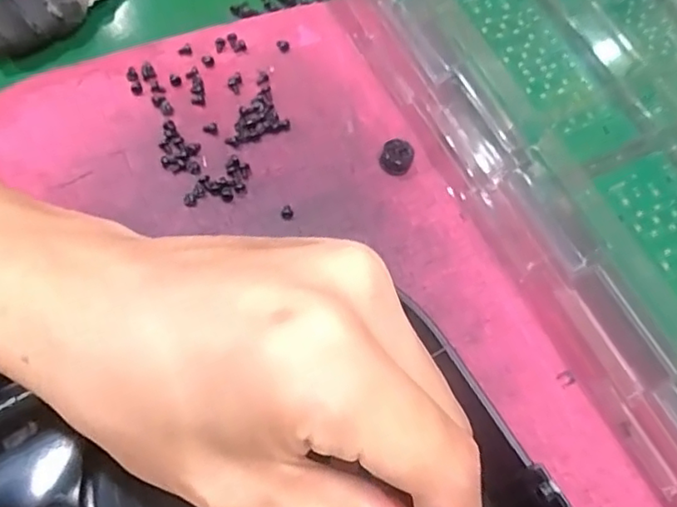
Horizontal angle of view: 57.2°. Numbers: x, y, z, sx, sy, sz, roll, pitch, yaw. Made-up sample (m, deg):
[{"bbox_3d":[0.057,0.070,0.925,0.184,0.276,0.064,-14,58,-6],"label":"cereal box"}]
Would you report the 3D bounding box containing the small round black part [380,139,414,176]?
[{"bbox_3d":[0.027,-0.044,0.287,0.015,0.008,0.015,23,68,7],"label":"small round black part"}]

